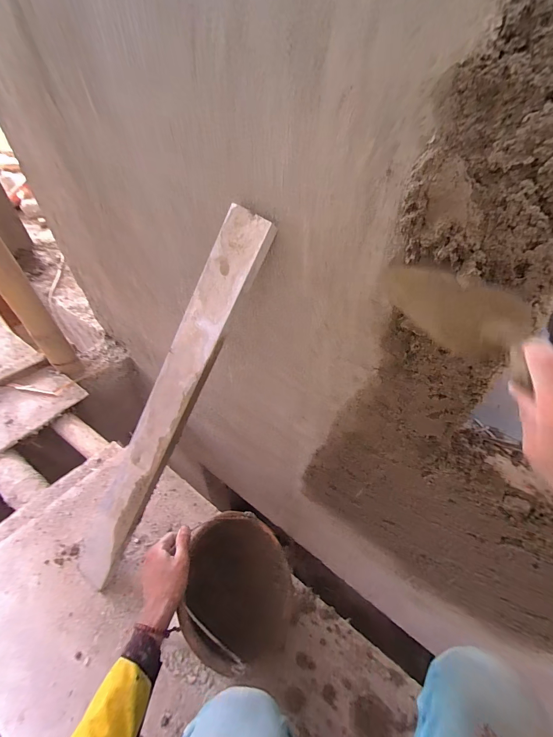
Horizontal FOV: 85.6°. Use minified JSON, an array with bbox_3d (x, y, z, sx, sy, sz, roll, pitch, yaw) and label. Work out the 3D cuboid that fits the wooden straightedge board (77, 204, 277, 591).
[{"bbox_3d":[-0.215,0.109,0.542,0.081,0.781,0.019,34,16,14],"label":"wooden straightedge board"}]

